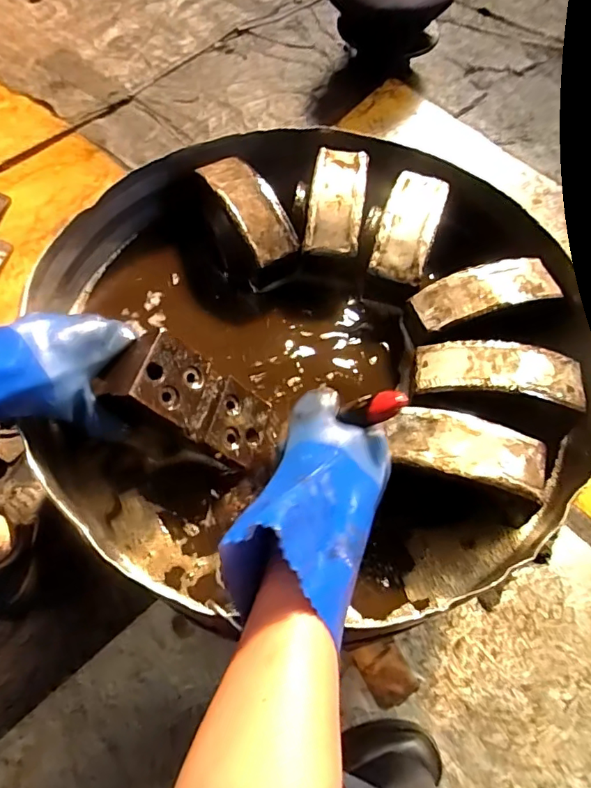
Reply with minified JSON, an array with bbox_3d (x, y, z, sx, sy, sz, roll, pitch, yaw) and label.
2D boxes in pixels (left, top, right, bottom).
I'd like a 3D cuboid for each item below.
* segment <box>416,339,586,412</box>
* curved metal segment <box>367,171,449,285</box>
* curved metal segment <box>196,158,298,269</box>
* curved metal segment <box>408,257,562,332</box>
[{"bbox_3d":[0.196,-0.022,0.486,0.153,0.029,0.056,7,63,4],"label":"segment"},{"bbox_3d":[0.129,-0.194,0.578,0.059,0.030,0.146,17,64,9],"label":"curved metal segment"},{"bbox_3d":[-0.054,-0.215,0.587,0.056,0.034,0.143,-31,67,-14],"label":"curved metal segment"},{"bbox_3d":[0.198,-0.106,0.532,0.148,0.026,0.054,-15,64,-7],"label":"curved metal segment"}]

